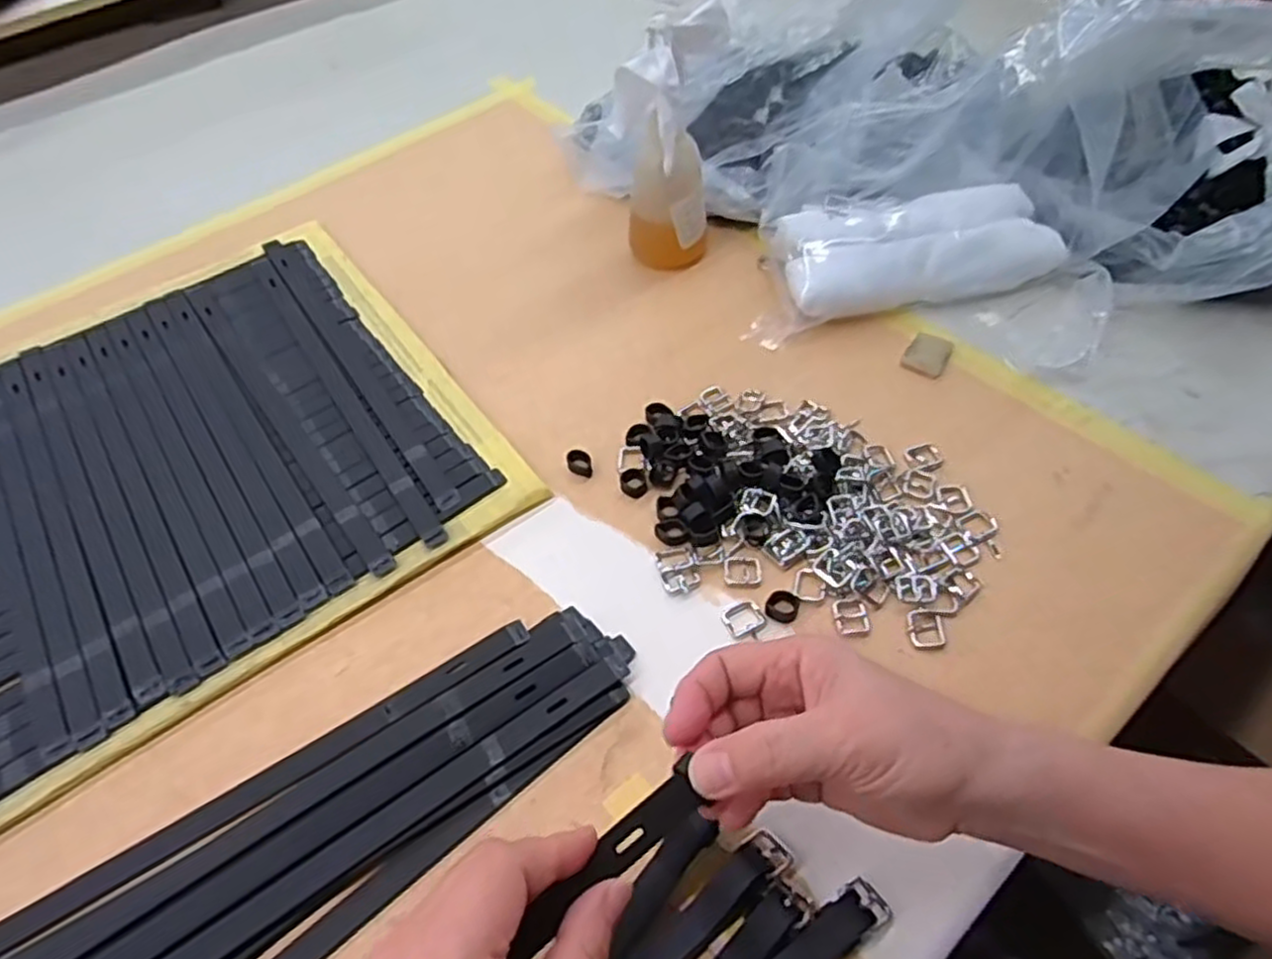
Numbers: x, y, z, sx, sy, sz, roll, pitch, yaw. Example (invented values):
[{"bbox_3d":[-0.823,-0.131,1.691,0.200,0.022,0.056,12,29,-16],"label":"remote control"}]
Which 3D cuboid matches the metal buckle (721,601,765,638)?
[{"bbox_3d":[0.061,0.080,0.425,0.023,0.004,0.020,-24,57,-15],"label":"metal buckle"}]

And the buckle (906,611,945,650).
[{"bbox_3d":[0.162,0.083,0.413,0.019,0.004,0.022,-1,54,1],"label":"buckle"}]

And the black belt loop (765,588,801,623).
[{"bbox_3d":[0.085,0.072,0.426,0.019,0.005,0.020,-1,54,1],"label":"black belt loop"}]

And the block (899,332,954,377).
[{"bbox_3d":[0.212,-0.092,0.538,0.028,0.004,0.038,25,59,18],"label":"block"}]

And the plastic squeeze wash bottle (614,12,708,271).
[{"bbox_3d":[0.024,-0.224,0.577,0.062,0.117,0.059,3,54,4],"label":"plastic squeeze wash bottle"}]

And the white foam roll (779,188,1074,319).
[{"bbox_3d":[0.217,-0.184,0.573,0.204,0.034,0.079,-9,54,-5],"label":"white foam roll"}]

